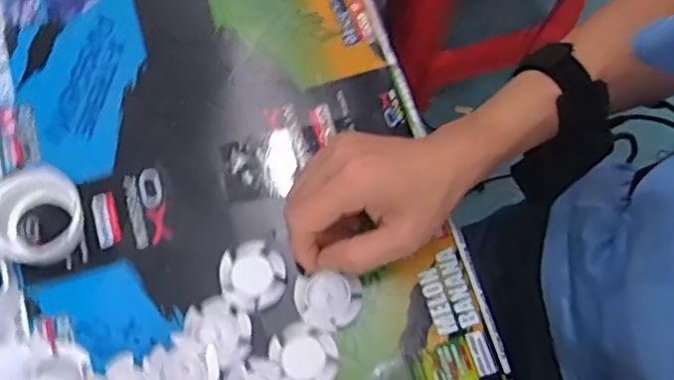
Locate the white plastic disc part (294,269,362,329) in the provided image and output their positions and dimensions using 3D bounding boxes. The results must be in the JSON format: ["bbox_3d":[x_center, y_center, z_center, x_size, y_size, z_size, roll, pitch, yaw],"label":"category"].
[{"bbox_3d":[-0.005,0.068,0.402,0.041,0.010,0.033,-1,72,-1],"label":"white plastic disc part"}]

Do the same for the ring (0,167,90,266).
[{"bbox_3d":[-0.186,0.017,0.411,0.060,0.018,0.058,-10,72,-36],"label":"ring"}]

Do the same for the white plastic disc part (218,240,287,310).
[{"bbox_3d":[-0.052,0.053,0.410,0.041,0.013,0.041,0,72,-1],"label":"white plastic disc part"}]

